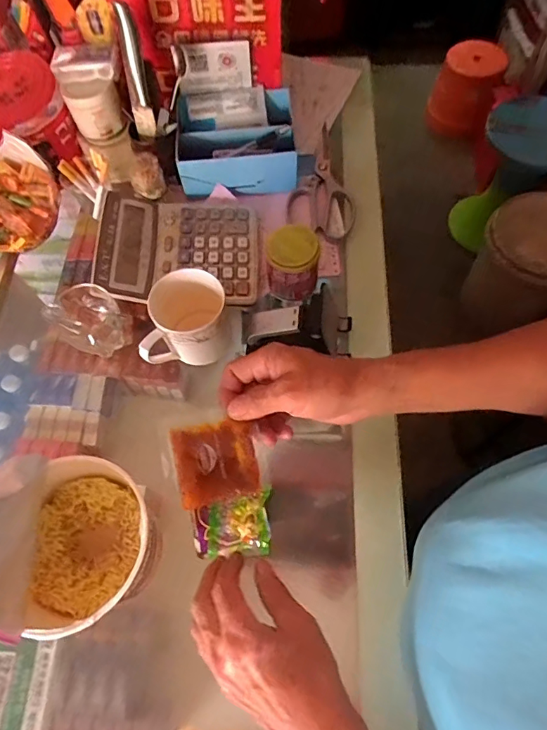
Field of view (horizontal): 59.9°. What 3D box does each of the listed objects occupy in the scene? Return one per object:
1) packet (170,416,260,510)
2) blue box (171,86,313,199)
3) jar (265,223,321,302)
[{"bbox_3d":[-0.048,0.082,0.404,0.066,0.006,0.064,-10,81,-13],"label":"packet"},{"bbox_3d":[-0.039,-0.303,0.650,0.178,0.070,0.116,-6,64,0],"label":"blue box"},{"bbox_3d":[0.023,-0.118,0.570,0.061,0.088,0.052,-2,64,2],"label":"jar"}]

